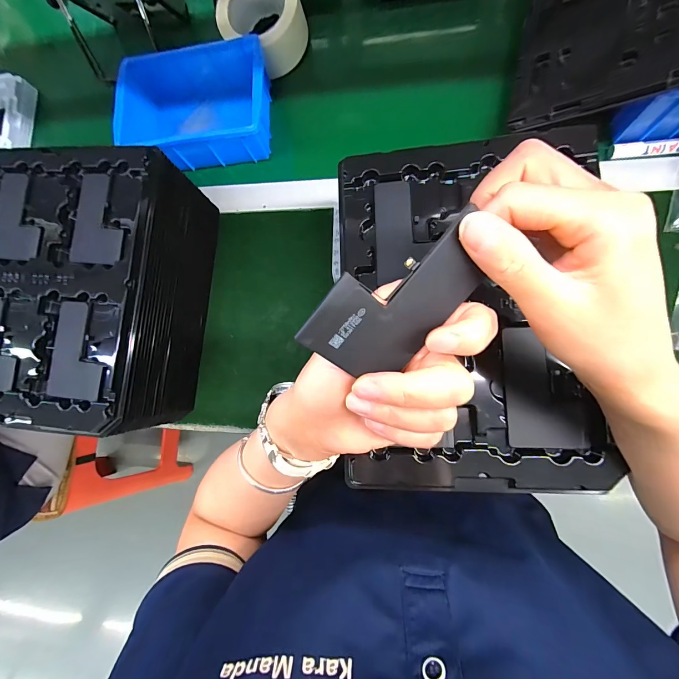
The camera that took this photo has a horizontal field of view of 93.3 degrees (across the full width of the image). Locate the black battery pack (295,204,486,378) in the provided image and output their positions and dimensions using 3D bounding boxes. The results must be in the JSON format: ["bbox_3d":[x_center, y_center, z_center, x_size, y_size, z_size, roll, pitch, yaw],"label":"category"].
[{"bbox_3d":[0.028,-0.018,0.153,0.059,0.004,0.082,34,99,-27],"label":"black battery pack"}]

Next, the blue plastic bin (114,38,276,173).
[{"bbox_3d":[-0.193,-0.318,0.441,0.203,0.060,0.145,1,84,9],"label":"blue plastic bin"}]

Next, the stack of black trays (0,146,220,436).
[{"bbox_3d":[-0.289,-0.052,0.391,0.206,0.142,0.281,4,85,9],"label":"stack of black trays"}]

